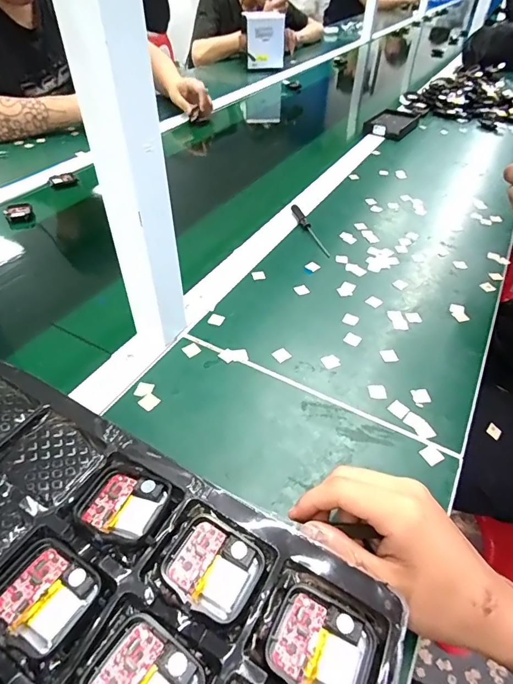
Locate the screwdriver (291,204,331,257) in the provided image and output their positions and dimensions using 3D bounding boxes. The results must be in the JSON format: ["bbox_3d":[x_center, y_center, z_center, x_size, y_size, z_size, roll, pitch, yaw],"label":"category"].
[{"bbox_3d":[0.080,-0.170,0.621,0.012,0.012,0.130,-13,46,-14],"label":"screwdriver"}]

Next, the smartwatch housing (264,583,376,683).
[{"bbox_3d":[0.028,0.131,0.179,0.041,0.005,0.036,20,47,20],"label":"smartwatch housing"}]

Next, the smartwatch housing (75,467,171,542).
[{"bbox_3d":[-0.069,0.082,0.216,0.040,0.008,0.036,17,46,17],"label":"smartwatch housing"}]

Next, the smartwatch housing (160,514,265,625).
[{"bbox_3d":[-0.021,0.106,0.197,0.043,0.007,0.036,23,48,22],"label":"smartwatch housing"}]

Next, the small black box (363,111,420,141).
[{"bbox_3d":[0.317,-0.515,0.973,0.093,0.023,0.166,23,48,22],"label":"small black box"}]

